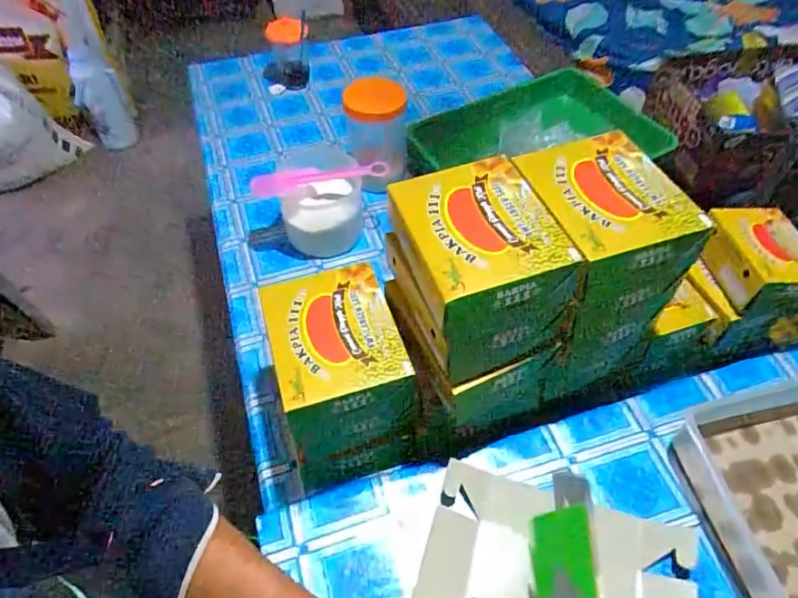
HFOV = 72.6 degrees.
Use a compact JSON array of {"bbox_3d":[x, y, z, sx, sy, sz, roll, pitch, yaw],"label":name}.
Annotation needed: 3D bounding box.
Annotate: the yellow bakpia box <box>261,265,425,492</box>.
[{"bbox_3d":[-0.066,0.088,0.612,0.141,0.168,0.180,-13,52,-6],"label":"yellow bakpia box"}]

